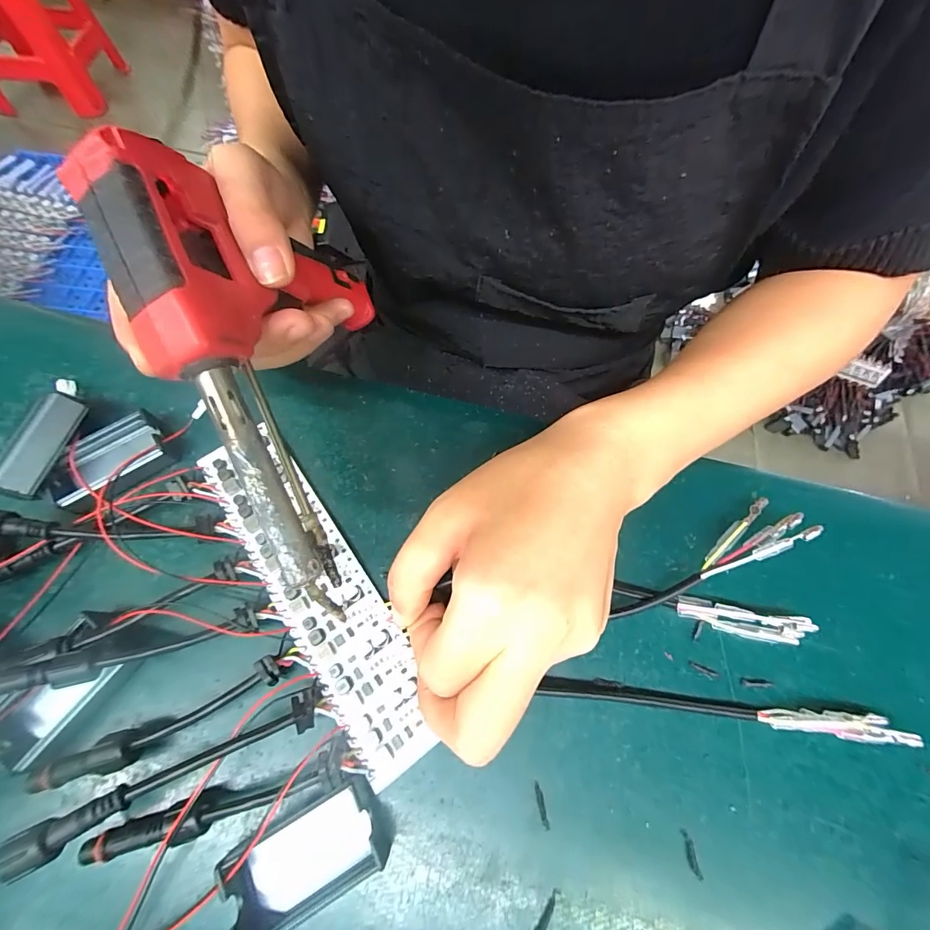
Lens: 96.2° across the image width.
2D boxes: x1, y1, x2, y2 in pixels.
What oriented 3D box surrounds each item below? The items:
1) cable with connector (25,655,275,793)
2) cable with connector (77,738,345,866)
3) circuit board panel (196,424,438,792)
[{"bbox_3d":[-0.119,0.105,0.167,0.094,0.017,0.012,-24,68,-12],"label":"cable with connector"},{"bbox_3d":[-0.094,0.131,0.158,0.094,0.016,0.015,-16,67,-9],"label":"cable with connector"},{"bbox_3d":[-0.071,0.054,0.195,0.044,0.007,0.170,-37,74,-17],"label":"circuit board panel"}]

